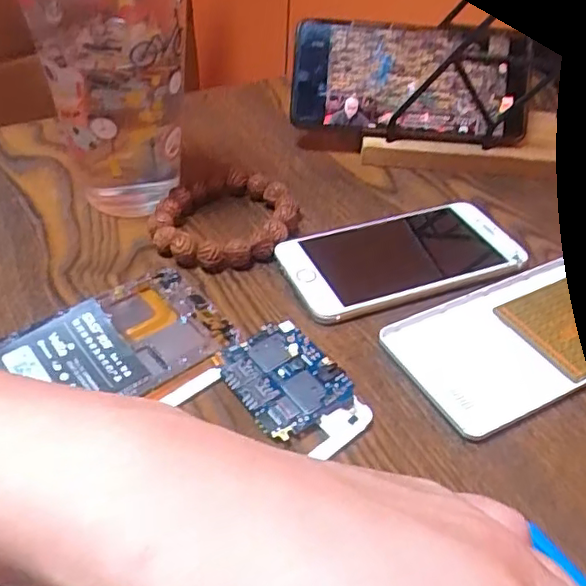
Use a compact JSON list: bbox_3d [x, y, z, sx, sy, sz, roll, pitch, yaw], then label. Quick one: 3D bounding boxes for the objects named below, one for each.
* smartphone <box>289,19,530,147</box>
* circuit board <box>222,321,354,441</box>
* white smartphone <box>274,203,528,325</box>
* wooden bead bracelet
[{"bbox_3d":[0.080,-0.144,0.428,0.158,0.073,0.014,6,8,4],"label":"smartphone"},{"bbox_3d":[-0.004,0.038,0.282,0.044,0.008,0.054,-22,48,-26],"label":"circuit board"},{"bbox_3d":[0.062,-0.022,0.354,0.133,0.006,0.068,-15,45,-19],"label":"white smartphone"},{"bbox_3d":[-0.037,-0.044,0.367,0.073,0.016,0.084,18,44,15],"label":"wooden bead bracelet"}]

